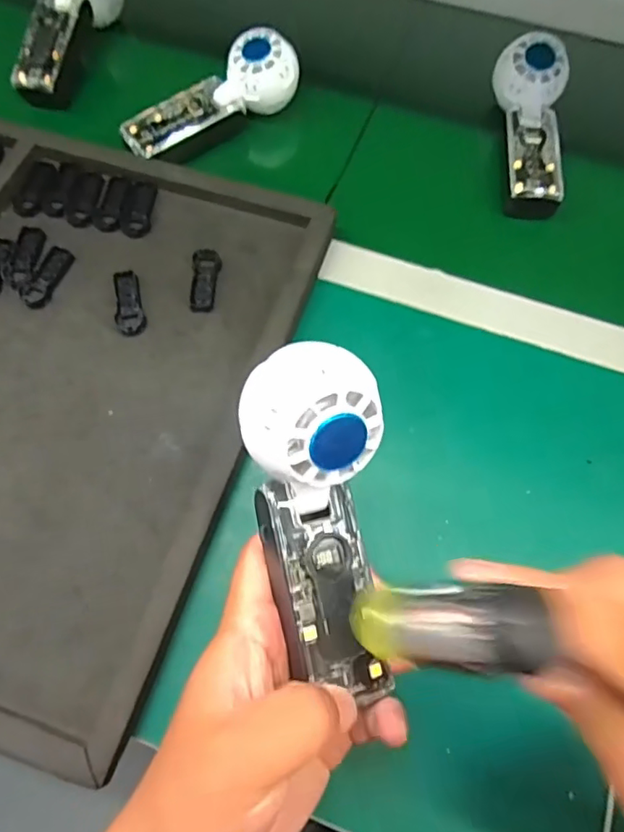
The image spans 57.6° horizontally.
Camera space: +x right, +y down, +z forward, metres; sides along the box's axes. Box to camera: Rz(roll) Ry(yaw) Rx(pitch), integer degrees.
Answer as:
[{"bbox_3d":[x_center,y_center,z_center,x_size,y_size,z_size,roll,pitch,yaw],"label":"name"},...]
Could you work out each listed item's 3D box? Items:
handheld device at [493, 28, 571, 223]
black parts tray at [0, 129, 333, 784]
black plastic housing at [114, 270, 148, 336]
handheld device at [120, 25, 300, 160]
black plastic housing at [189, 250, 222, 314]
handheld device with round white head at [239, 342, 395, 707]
[{"bbox_3d":[0.194,-0.257,0.501,0.059,0.063,0.162,2,65,2],"label":"handheld device"},{"bbox_3d":[-0.305,-0.057,0.426,0.545,0.031,0.409,16,67,8],"label":"black parts tray"},{"bbox_3d":[-0.142,-0.088,0.437,0.021,0.007,0.055,-14,66,-5],"label":"black plastic housing"},{"bbox_3d":[-0.090,-0.286,0.502,0.164,0.041,0.052,-31,76,-12],"label":"handheld device"},{"bbox_3d":[-0.084,-0.106,0.445,0.021,0.010,0.054,0,65,1],"label":"black plastic housing"},{"bbox_3d":[0.004,0.046,0.259,0.057,0.040,0.153,-6,103,-2],"label":"handheld device with round white head"}]

